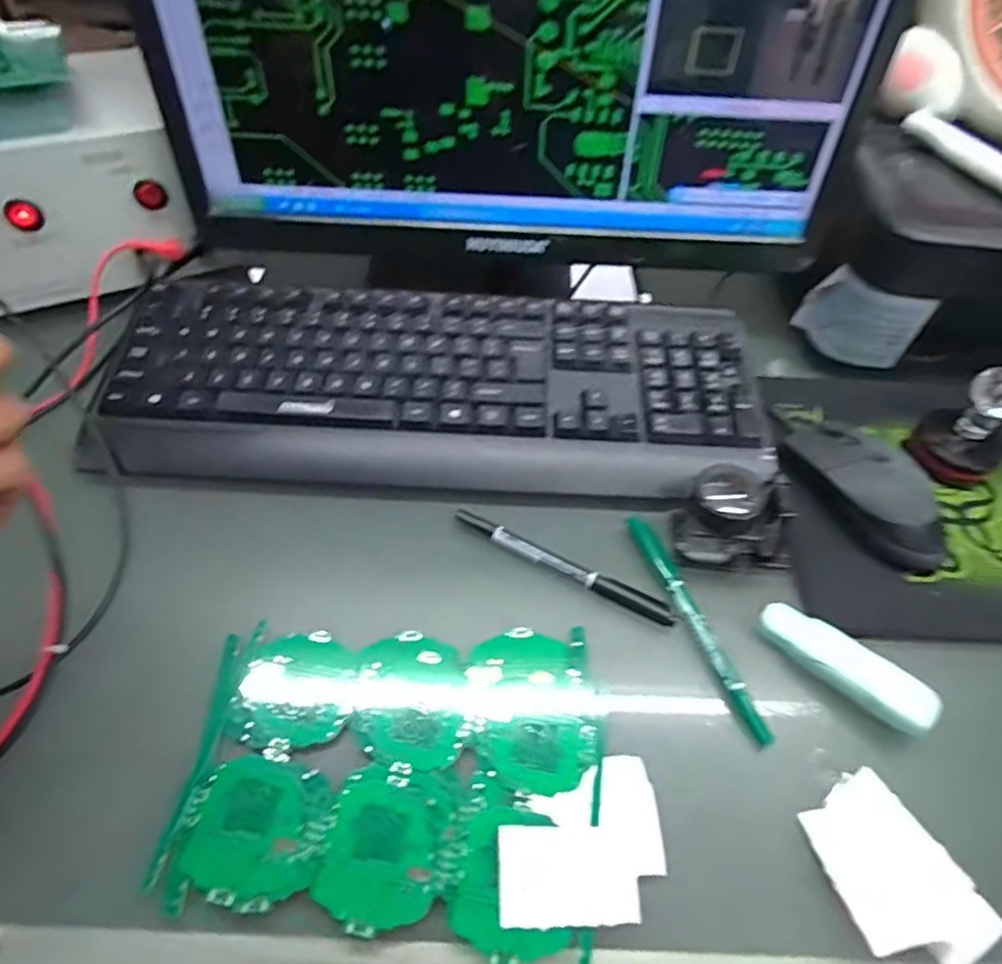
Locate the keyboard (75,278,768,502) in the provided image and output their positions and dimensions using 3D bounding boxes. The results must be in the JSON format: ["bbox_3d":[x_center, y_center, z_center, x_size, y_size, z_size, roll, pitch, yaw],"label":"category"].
[{"bbox_3d":[-0.041,-0.065,0.414,0.423,0.021,0.163,3,60,0],"label":"keyboard"}]

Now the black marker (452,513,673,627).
[{"bbox_3d":[0.034,0.049,0.356,0.135,0.012,0.013,25,63,12],"label":"black marker"}]

